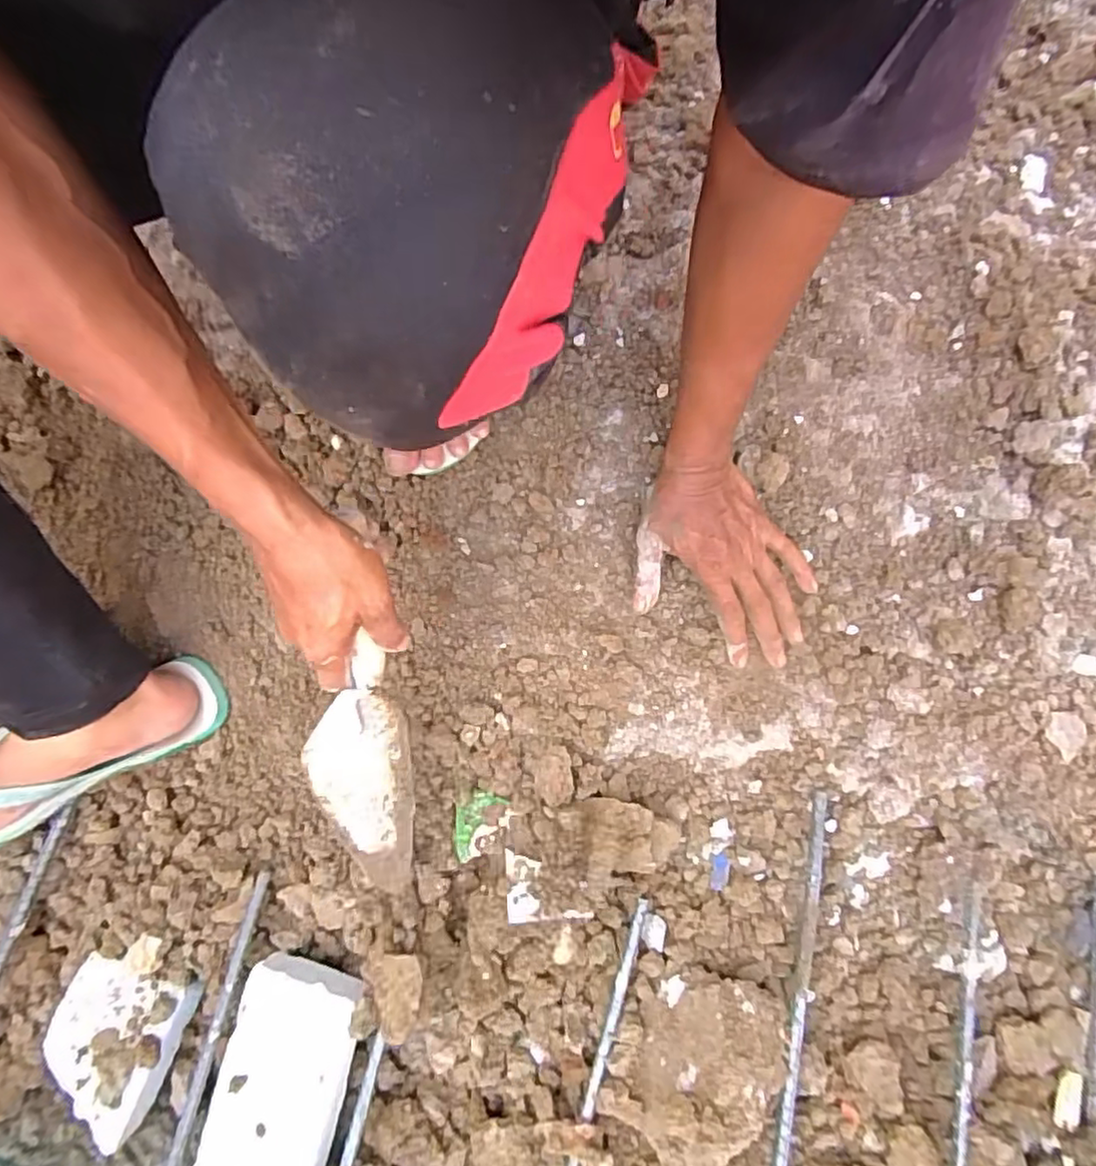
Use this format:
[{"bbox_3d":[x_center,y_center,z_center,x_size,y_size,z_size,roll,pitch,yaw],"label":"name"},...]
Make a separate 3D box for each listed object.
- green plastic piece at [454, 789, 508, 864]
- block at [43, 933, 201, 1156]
[{"bbox_3d":[-0.062,0.210,0.571,0.058,0.010,0.042,-42,76,-11],"label":"green plastic piece"},{"bbox_3d":[-0.373,0.382,0.562,0.104,0.041,0.154,15,73,6],"label":"block"}]

